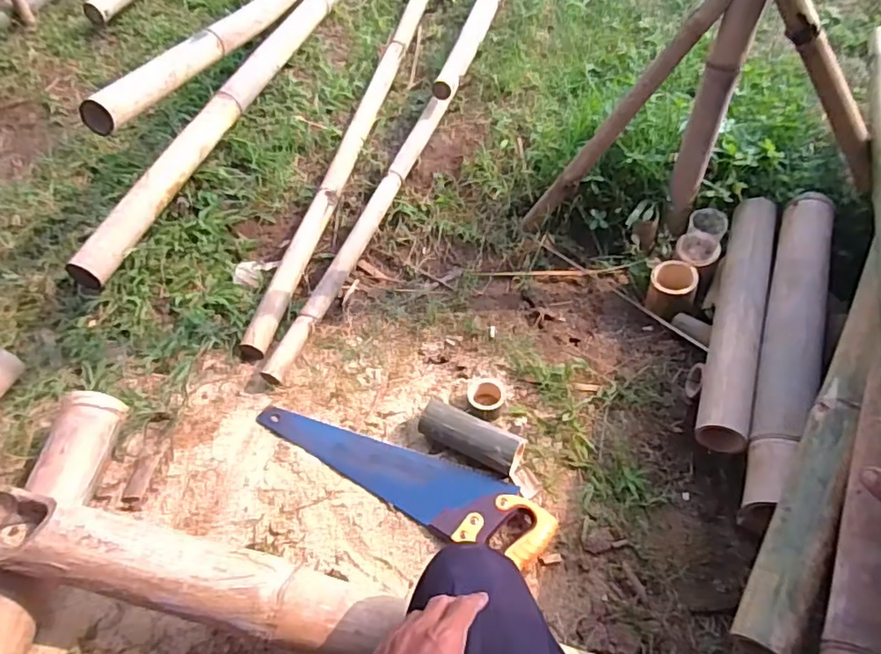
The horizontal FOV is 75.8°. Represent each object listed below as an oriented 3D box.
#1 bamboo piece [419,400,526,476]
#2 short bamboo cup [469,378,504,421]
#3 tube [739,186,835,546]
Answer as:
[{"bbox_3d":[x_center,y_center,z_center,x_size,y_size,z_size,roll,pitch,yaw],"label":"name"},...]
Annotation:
[{"bbox_3d":[0.050,0.172,0.910,0.167,0.065,0.065,22,54,20],"label":"bamboo piece"},{"bbox_3d":[0.079,0.125,0.986,0.063,0.035,0.066,-1,50,2],"label":"short bamboo cup"},{"bbox_3d":[0.559,0.008,0.898,0.089,0.082,0.619,18,53,17],"label":"tube"}]

